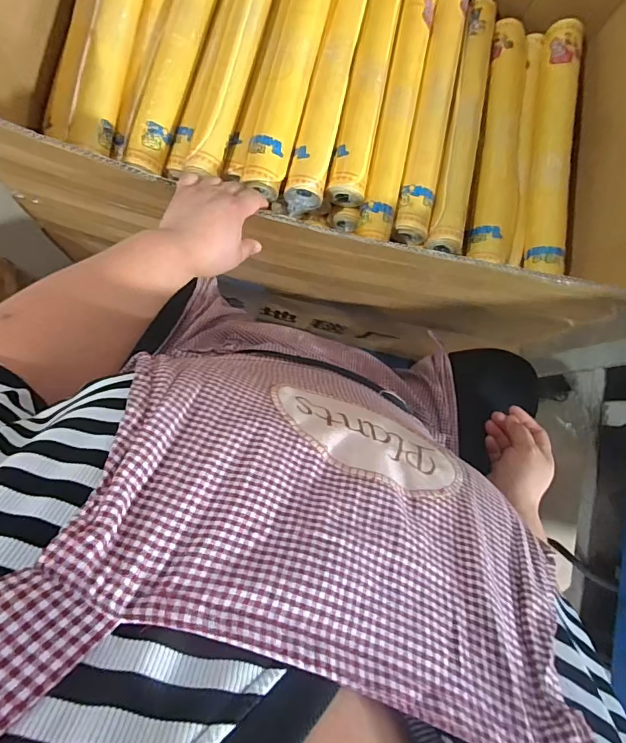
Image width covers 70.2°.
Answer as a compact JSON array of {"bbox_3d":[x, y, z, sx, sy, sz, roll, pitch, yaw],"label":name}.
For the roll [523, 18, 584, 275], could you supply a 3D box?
[{"bbox_3d":[0.451,-0.412,0.833,0.060,0.064,0.493,7,84,-8],"label":"roll"}]

